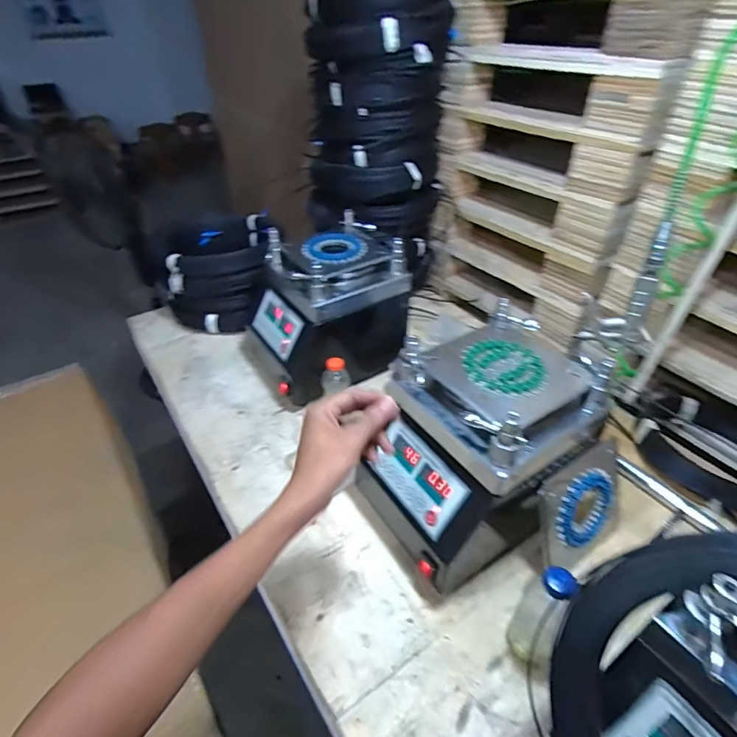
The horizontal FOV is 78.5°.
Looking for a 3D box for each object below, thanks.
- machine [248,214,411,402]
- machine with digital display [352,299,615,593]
[{"bbox_3d":[-0.081,-0.121,0.939,0.297,0.273,0.225,-20,43,-22],"label":"machine"},{"bbox_3d":[0.156,0.114,0.663,0.278,0.278,0.216,-21,44,-23],"label":"machine with digital display"}]

